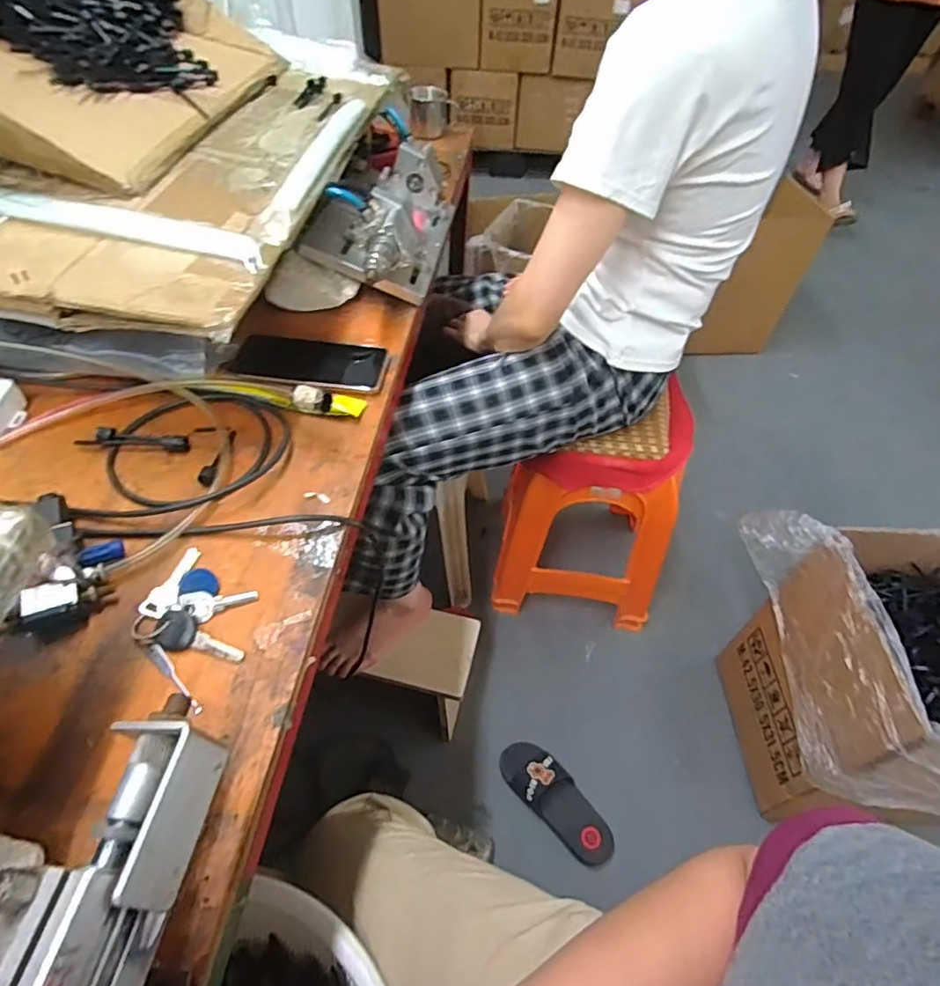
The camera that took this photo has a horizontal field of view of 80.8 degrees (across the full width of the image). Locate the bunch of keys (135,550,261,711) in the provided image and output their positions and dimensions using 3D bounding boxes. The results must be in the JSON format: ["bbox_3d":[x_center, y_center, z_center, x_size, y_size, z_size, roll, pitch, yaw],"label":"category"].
[{"bbox_3d":[-0.207,0.094,0.411,0.098,0.016,0.084,27,54,18],"label":"bunch of keys"}]

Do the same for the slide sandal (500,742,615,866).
[{"bbox_3d":[0.156,0.543,0.983,0.098,0.070,0.234,-33,59,-26],"label":"slide sandal"}]

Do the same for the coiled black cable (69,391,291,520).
[{"bbox_3d":[-0.260,-0.042,0.522,0.168,0.016,0.139,-8,52,-9],"label":"coiled black cable"}]

